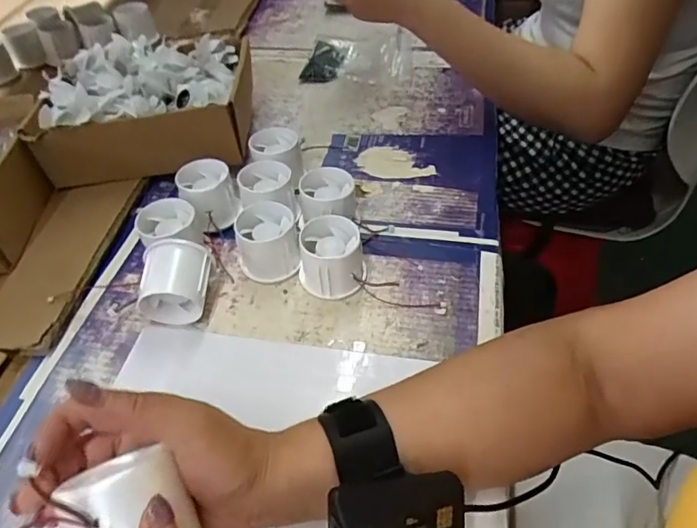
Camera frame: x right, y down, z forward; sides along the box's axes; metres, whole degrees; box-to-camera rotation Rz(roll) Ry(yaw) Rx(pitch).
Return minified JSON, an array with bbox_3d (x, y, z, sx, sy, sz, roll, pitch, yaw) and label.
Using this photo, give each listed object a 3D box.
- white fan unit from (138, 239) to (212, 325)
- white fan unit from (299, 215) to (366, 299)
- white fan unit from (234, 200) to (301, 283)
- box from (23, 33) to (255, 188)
[{"bbox_3d":[-0.144,0.017,0.417,0.056,0.056,0.051,-2,48,4],"label":"white fan unit"},{"bbox_3d":[-0.015,-0.005,0.434,0.054,0.050,0.053,-3,48,3],"label":"white fan unit"},{"bbox_3d":[-0.072,-0.019,0.449,0.054,0.052,0.049,-14,48,-7],"label":"white fan unit"},{"bbox_3d":[-0.215,-0.175,0.561,0.209,0.085,0.184,-4,48,2],"label":"box"}]

